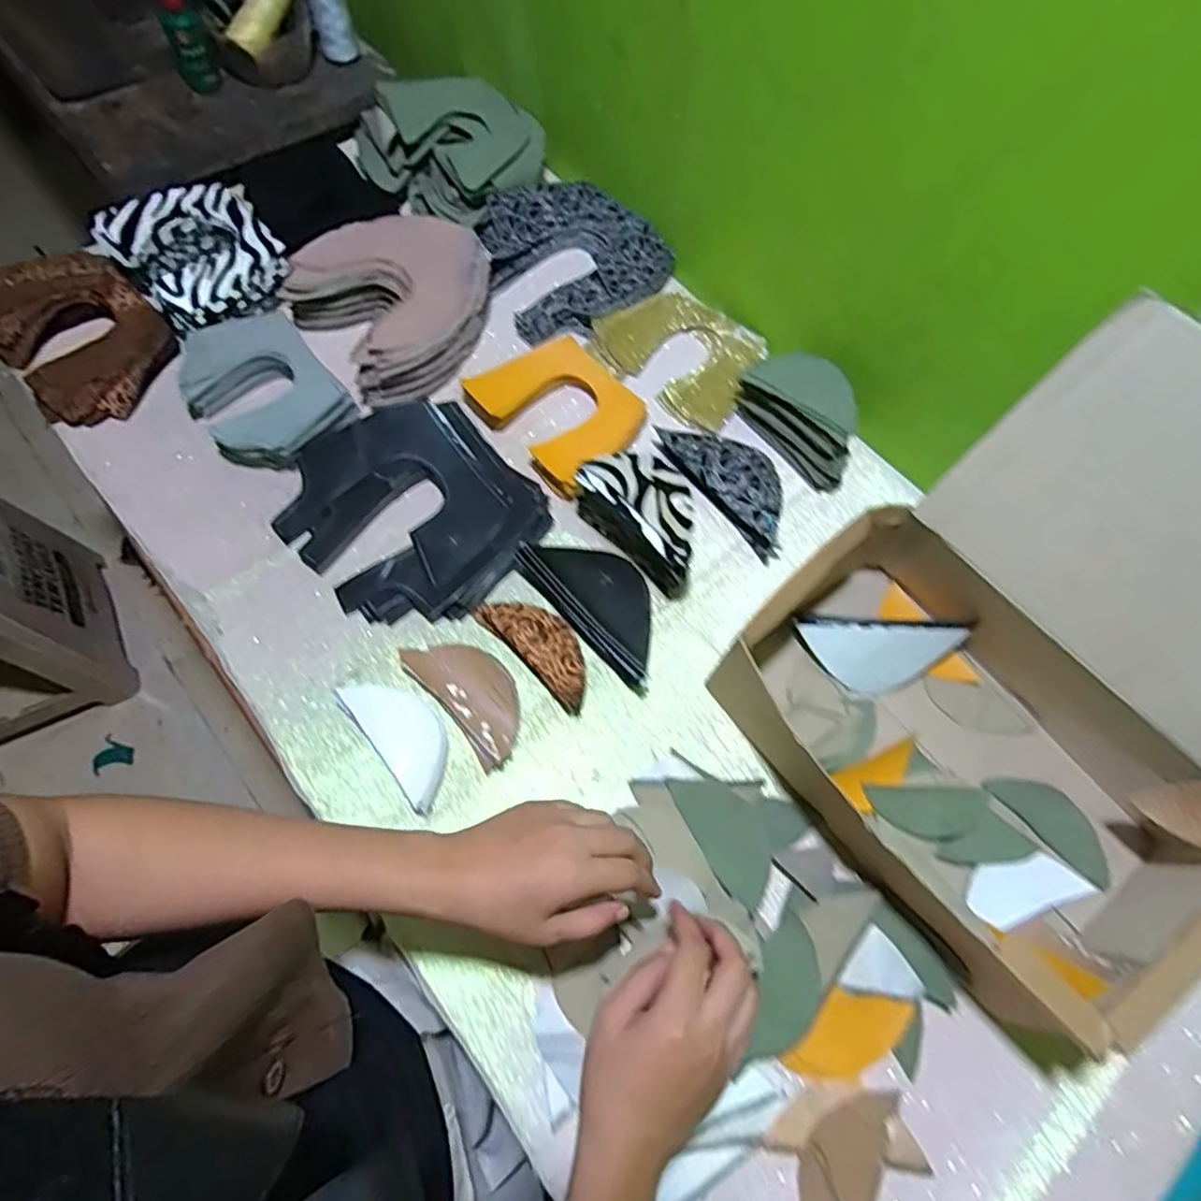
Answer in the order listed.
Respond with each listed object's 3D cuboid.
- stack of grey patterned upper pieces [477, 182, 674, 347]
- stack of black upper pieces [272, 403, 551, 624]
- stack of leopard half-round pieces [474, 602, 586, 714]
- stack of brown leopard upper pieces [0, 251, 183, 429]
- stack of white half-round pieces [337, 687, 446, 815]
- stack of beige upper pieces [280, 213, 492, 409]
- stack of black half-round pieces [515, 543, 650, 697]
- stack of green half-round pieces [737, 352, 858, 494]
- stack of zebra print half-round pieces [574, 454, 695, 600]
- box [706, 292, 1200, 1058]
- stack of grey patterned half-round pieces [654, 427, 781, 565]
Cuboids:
[{"bbox_3d":[-0.035,-0.378,0.718,0.181,0.038,0.180,-35,73,-18],"label":"stack of grey patterned upper pieces"},{"bbox_3d":[-0.169,-0.083,0.590,0.190,0.031,0.208,-39,75,-19],"label":"stack of black upper pieces"},{"bbox_3d":[-0.049,0.036,0.560,0.118,0.021,0.048,43,70,14],"label":"stack of leopard half-round pieces"},{"bbox_3d":[-0.503,-0.255,0.645,0.137,0.042,0.181,-39,75,-19],"label":"stack of brown leopard upper pieces"},{"bbox_3d":[-0.153,0.104,0.522,0.052,0.020,0.111,-37,74,-18],"label":"stack of white half-round pieces"},{"bbox_3d":[-0.200,-0.304,0.672,0.181,0.055,0.179,-38,74,-18],"label":"stack of beige upper pieces"},{"bbox_3d":[0.003,0.000,0.562,0.071,0.040,0.149,-40,74,-17],"label":"stack of black half-round pieces"},{"bbox_3d":[0.197,-0.179,0.640,0.063,0.069,0.135,-37,73,-16],"label":"stack of green half-round pieces"},{"bbox_3d":[0.042,-0.071,0.583,0.066,0.081,0.123,-39,73,-17],"label":"stack of zebra print half-round pieces"},{"bbox_3d":[0.314,0.049,0.441,0.321,0.237,0.333,-33,72,-15],"label":"box"},{"bbox_3d":[0.128,-0.114,0.636,0.075,0.027,0.153,-36,74,-18],"label":"stack of grey patterned half-round pieces"}]

